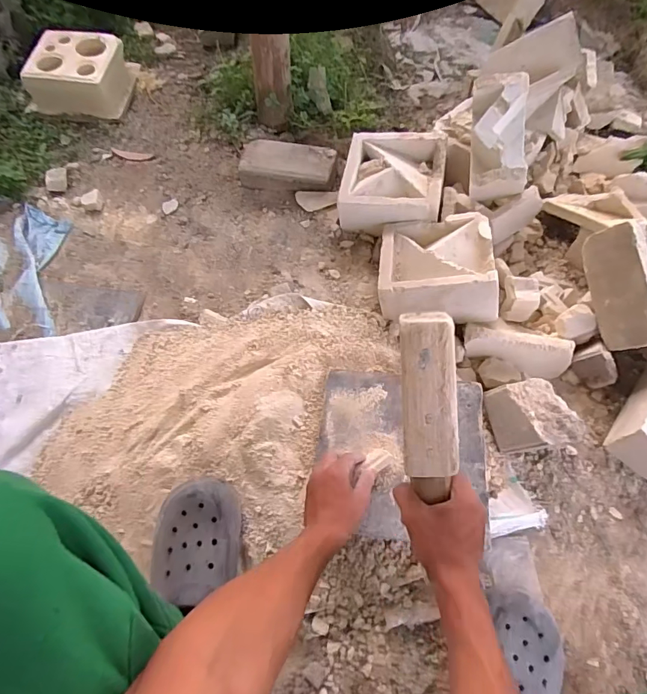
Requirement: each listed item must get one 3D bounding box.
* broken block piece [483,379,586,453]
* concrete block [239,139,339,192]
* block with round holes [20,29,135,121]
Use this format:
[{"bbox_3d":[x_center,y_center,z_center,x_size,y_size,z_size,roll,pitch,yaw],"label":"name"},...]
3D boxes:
[{"bbox_3d":[0.325,0.110,0.699,0.101,0.081,0.117,-13,63,-5],"label":"broken block piece"},{"bbox_3d":[-0.080,-0.410,1.017,0.221,0.061,0.111,11,64,7],"label":"concrete block"},{"bbox_3d":[-0.647,-0.730,1.185,0.236,0.104,0.226,6,63,4],"label":"block with round holes"}]

